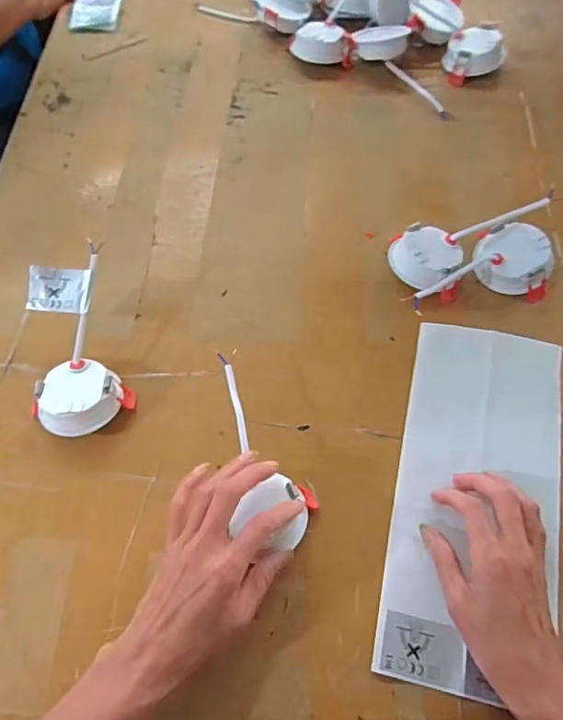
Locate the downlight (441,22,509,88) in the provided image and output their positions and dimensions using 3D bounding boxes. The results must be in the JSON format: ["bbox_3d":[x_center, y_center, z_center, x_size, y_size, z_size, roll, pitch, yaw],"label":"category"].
[{"bbox_3d":[0.236,-0.382,0.648,0.066,0.031,0.073,-3,64,1],"label":"downlight"}]

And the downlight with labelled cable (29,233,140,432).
[{"bbox_3d":[-0.186,-0.015,0.463,0.087,0.038,0.164,-11,77,-3],"label":"downlight with labelled cable"}]

